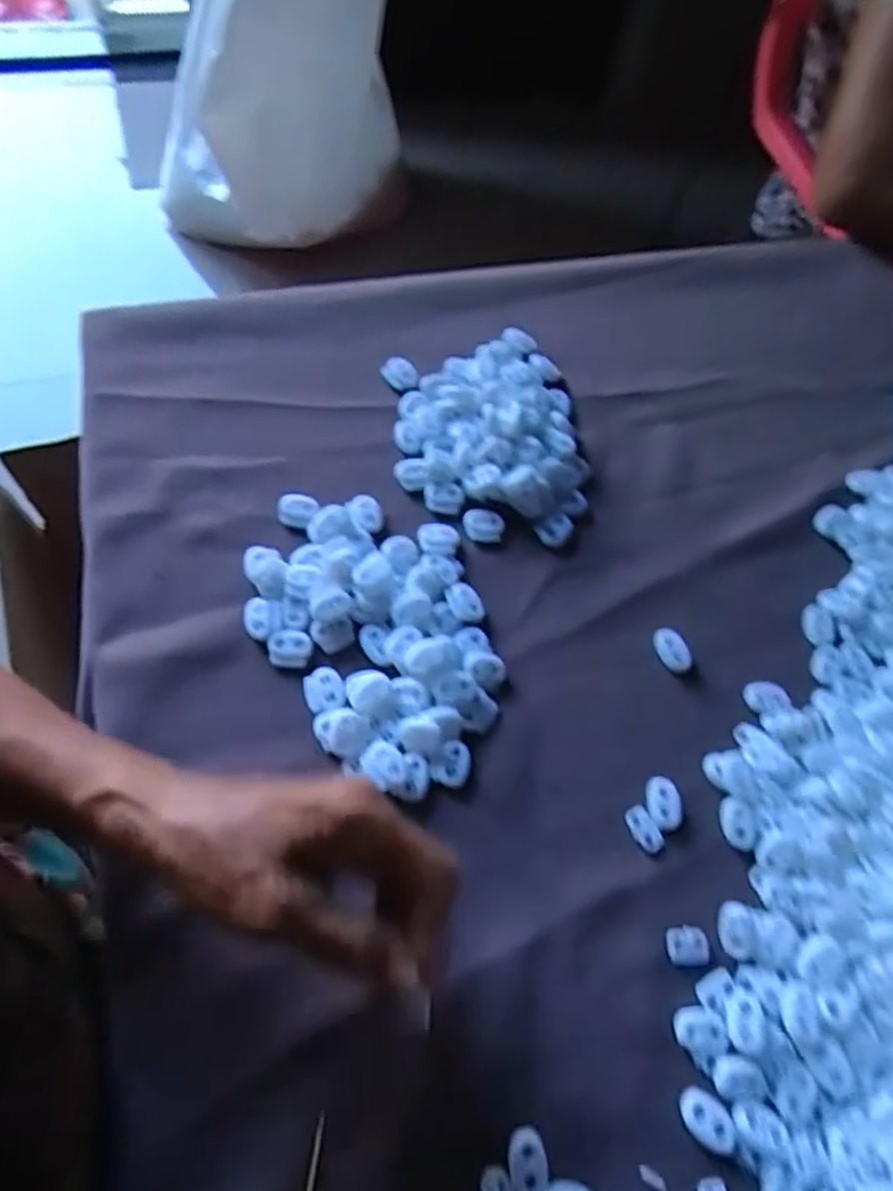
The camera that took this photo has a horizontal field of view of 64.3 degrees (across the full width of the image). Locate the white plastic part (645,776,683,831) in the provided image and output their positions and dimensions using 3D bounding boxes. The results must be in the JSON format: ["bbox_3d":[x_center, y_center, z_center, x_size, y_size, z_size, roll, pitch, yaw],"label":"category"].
[{"bbox_3d":[0.107,0.102,0.350,0.017,0.005,0.024,-3,65,-5],"label":"white plastic part"}]

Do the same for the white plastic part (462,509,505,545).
[{"bbox_3d":[0.021,-0.041,0.404,0.023,0.004,0.019,11,65,2],"label":"white plastic part"}]

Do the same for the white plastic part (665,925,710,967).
[{"bbox_3d":[0.110,0.159,0.322,0.020,0.004,0.016,-4,65,-6],"label":"white plastic part"}]

